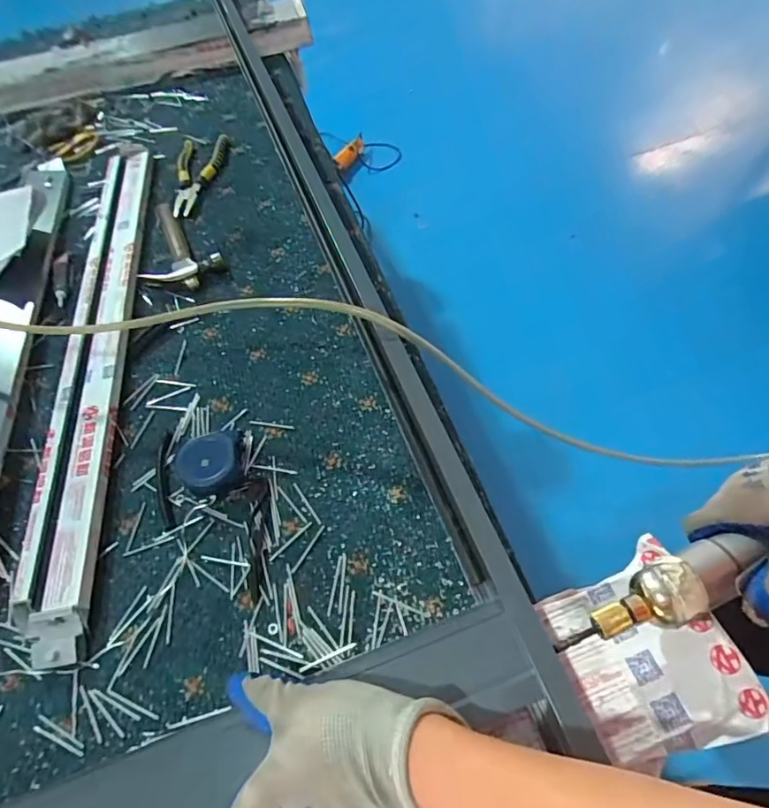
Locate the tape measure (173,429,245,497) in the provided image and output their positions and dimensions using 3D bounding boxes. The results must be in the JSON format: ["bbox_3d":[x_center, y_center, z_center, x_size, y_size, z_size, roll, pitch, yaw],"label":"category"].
[{"bbox_3d":[-0.178,0.062,0.534,0.071,0.038,0.067,-3,57,5],"label":"tape measure"}]

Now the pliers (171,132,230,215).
[{"bbox_3d":[-0.285,-0.359,0.805,0.076,0.028,0.174,-5,57,4],"label":"pliers"}]

